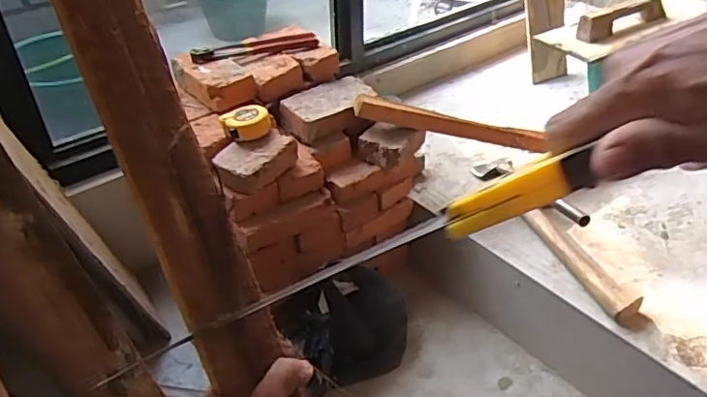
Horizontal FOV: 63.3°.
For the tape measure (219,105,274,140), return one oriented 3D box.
[{"bbox_3d":[-0.163,-0.113,0.879,0.069,0.038,0.061,-20,41,-24],"label":"tape measure"}]

